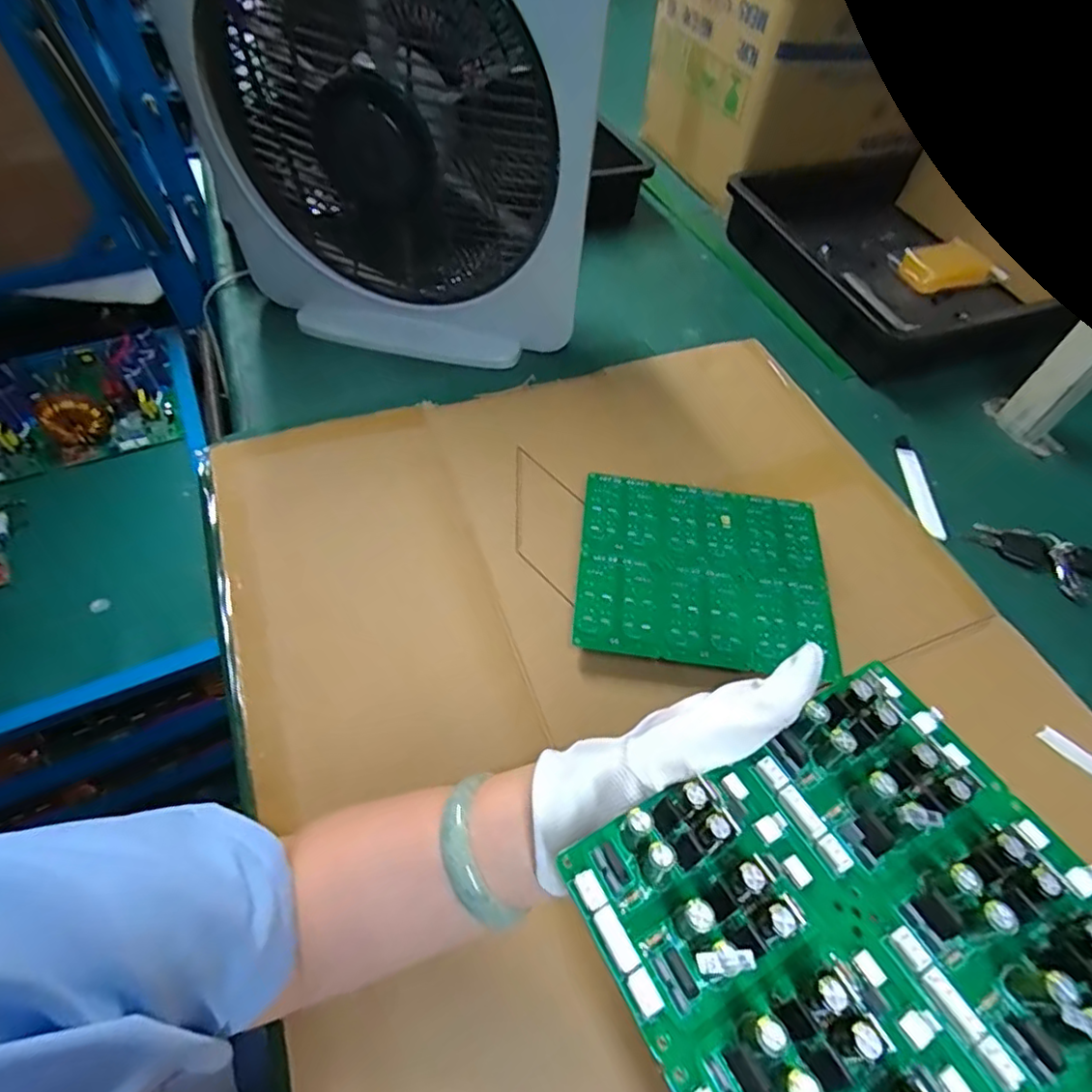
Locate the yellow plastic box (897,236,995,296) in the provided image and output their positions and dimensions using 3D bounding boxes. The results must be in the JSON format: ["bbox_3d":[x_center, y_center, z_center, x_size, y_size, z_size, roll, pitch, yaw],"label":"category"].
[{"bbox_3d":[0.562,-0.387,0.847,0.140,0.027,0.079,-19,58,-16],"label":"yellow plastic box"}]

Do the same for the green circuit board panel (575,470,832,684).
[{"bbox_3d":[0.133,0.019,0.515,0.205,0.005,0.176,8,55,2],"label":"green circuit board panel"}]

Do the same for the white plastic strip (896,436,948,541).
[{"bbox_3d":[0.386,-0.065,0.633,0.024,0.006,0.143,6,55,0],"label":"white plastic strip"}]

